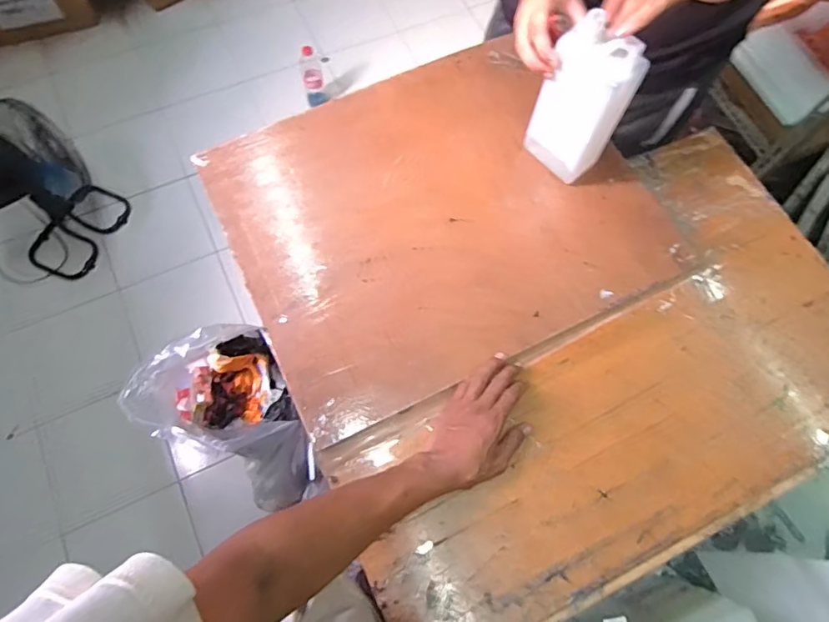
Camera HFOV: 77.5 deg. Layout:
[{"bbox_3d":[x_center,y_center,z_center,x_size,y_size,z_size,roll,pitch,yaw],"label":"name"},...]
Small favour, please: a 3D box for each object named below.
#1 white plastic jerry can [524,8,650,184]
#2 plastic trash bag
[{"bbox_3d":[0.213,-0.263,0.666,0.055,0.221,0.098,-41,77,-15],"label":"white plastic jerry can"},{"bbox_3d":[-0.304,0.152,0.854,0.277,0.267,0.194,30,72,8],"label":"plastic trash bag"}]

